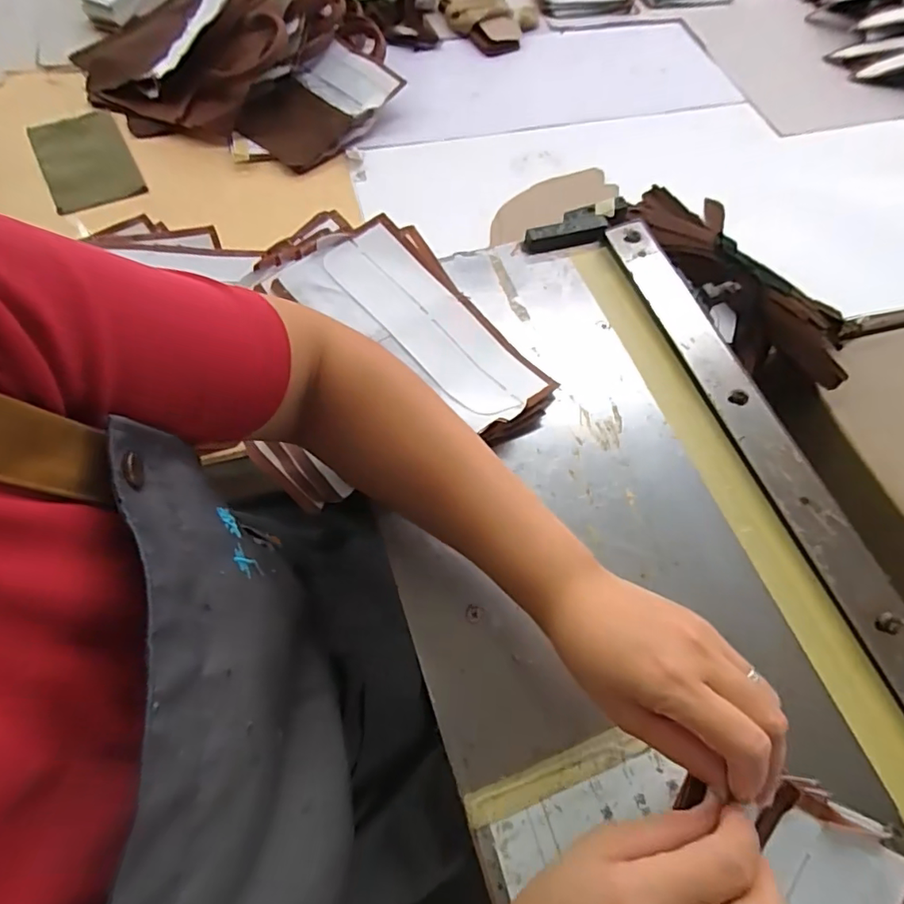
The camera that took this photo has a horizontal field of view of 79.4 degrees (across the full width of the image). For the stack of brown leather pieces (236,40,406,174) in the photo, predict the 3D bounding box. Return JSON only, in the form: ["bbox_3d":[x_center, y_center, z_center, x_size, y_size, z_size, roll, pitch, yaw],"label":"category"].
[{"bbox_3d":[-0.191,-0.494,0.775,0.145,0.042,0.215,37,67,14],"label":"stack of brown leather pieces"}]

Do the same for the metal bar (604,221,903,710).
[{"bbox_3d":[0.258,0.038,0.396,0.045,0.016,0.565,-17,66,-12],"label":"metal bar"}]

